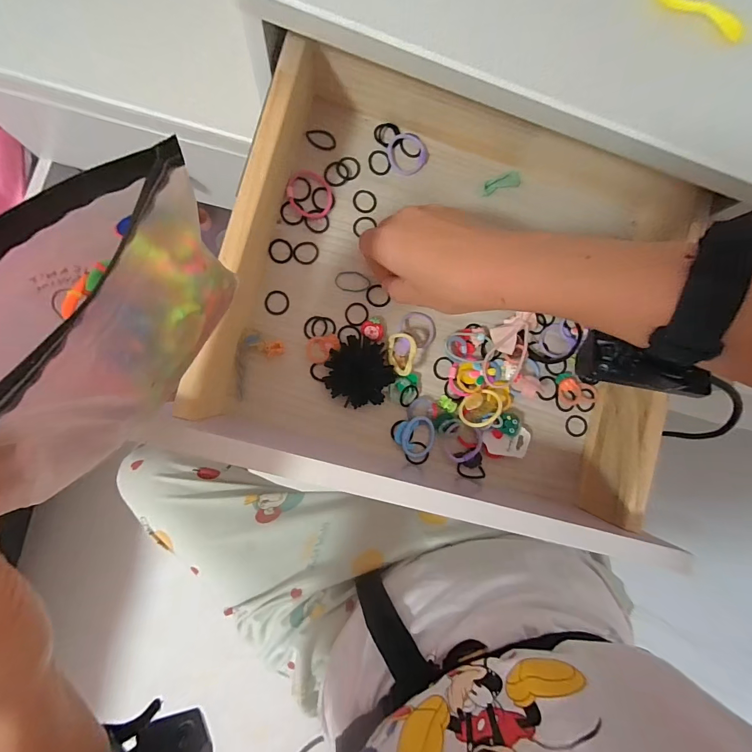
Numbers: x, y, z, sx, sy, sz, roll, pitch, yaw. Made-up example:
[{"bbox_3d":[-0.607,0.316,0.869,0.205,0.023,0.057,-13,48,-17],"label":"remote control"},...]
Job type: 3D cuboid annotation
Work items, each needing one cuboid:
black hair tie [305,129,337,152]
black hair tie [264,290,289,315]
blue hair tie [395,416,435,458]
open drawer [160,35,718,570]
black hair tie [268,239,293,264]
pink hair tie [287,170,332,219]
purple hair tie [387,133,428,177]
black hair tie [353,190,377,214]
[{"bbox_3d":[-0.047,-0.205,0.324,0.026,0.004,0.017,7,87,-7],"label":"black hair tie"},{"bbox_3d":[-0.083,-0.061,0.314,0.020,0.004,0.021,0,87,-7],"label":"black hair tie"},{"bbox_3d":[0.036,0.052,0.321,0.032,0.007,0.036,-41,93,-7],"label":"blue hair tie"},{"bbox_3d":[0.069,-0.057,0.291,0.330,0.089,0.295,18,85,-6],"label":"open drawer"},{"bbox_3d":[-0.080,-0.106,0.315,0.020,0.004,0.022,0,87,-7],"label":"black hair tie"},{"bbox_3d":[-0.056,-0.155,0.319,0.037,0.004,0.039,-1,88,-7],"label":"pink hair tie"},{"bbox_3d":[0.028,-0.198,0.332,0.037,0.004,0.036,0,87,-7],"label":"purple hair tie"},{"bbox_3d":[-0.009,-0.152,0.325,0.021,0.004,0.020,0,87,-7],"label":"black hair tie"}]

